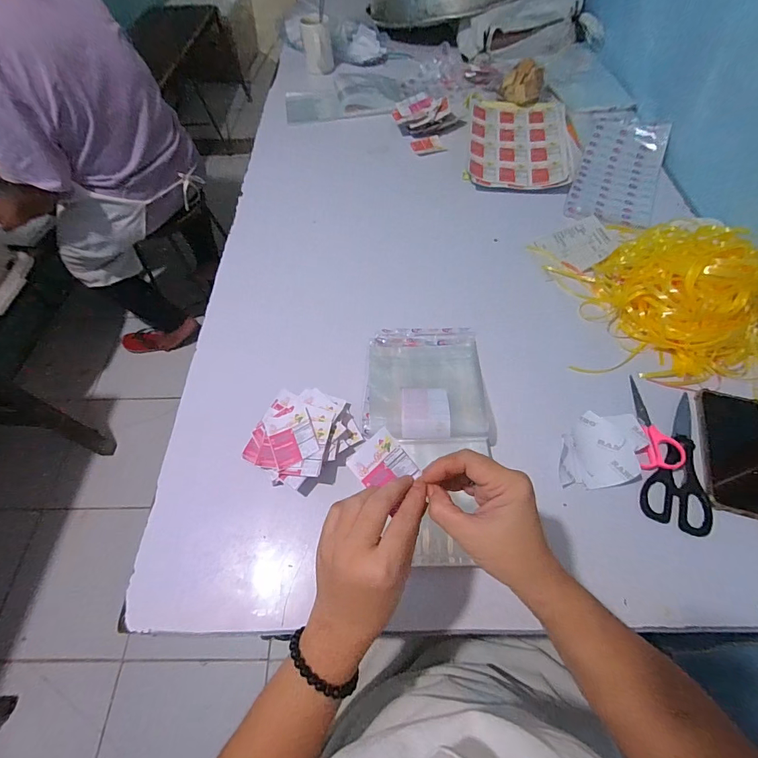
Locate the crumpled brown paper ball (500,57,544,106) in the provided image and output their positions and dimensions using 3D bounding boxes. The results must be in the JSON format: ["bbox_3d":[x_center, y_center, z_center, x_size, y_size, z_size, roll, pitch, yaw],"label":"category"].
[{"bbox_3d":[0.347,-0.721,0.930,0.097,0.050,0.110,13,62,11],"label":"crumpled brown paper ball"}]

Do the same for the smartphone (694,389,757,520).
[{"bbox_3d":[0.463,0.091,0.489,0.092,0.013,0.174,13,62,12],"label":"smartphone"}]

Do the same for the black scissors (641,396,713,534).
[{"bbox_3d":[0.386,0.099,0.491,0.074,0.008,0.185,20,64,15],"label":"black scissors"}]

